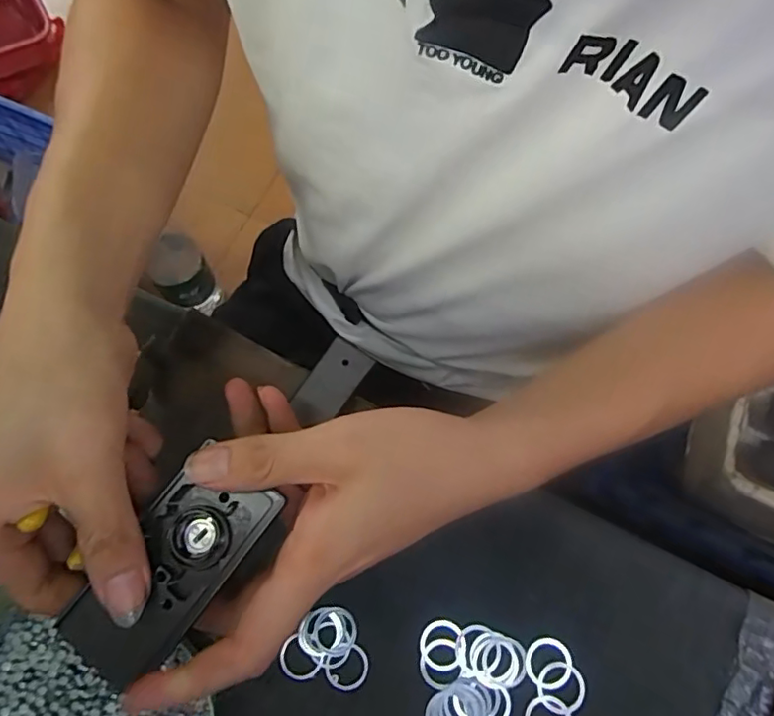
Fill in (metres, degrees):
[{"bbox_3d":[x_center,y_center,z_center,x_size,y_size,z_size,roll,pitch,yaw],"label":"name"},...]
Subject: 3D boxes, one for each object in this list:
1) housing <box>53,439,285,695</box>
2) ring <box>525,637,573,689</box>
[{"bbox_3d":[-0.097,0.095,0.262,0.048,0.014,0.101,38,76,12],"label":"housing"},{"bbox_3d":[0.089,0.168,0.317,0.025,0.004,0.025,0,72,-1],"label":"ring"}]

